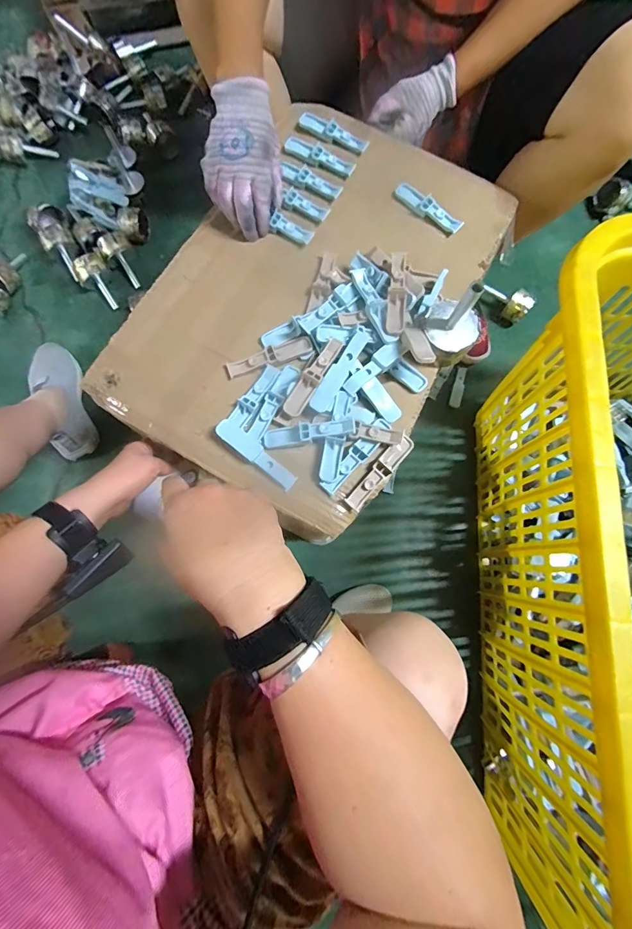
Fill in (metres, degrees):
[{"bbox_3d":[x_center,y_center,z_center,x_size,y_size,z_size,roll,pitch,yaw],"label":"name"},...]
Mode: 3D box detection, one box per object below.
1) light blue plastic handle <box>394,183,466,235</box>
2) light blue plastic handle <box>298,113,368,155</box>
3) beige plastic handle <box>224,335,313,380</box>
[{"bbox_3d":[0.145,-0.330,0.511,0.097,0.019,0.019,38,79,8],"label":"light blue plastic handle"},{"bbox_3d":[0.024,-0.452,0.539,0.097,0.014,0.020,24,78,5],"label":"light blue plastic handle"},{"bbox_3d":[-0.055,-0.124,0.455,0.101,0.009,0.021,-19,77,-5],"label":"beige plastic handle"}]

